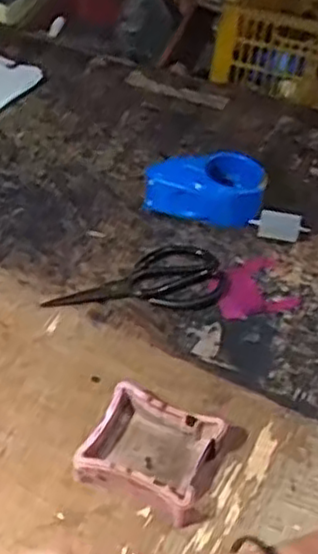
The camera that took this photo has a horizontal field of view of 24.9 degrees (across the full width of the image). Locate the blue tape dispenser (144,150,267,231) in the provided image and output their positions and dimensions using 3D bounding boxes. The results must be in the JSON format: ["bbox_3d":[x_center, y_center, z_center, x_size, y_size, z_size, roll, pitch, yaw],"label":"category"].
[{"bbox_3d":[0.061,-0.119,0.976,0.156,0.069,0.082,8,44,2],"label":"blue tape dispenser"}]

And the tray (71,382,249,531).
[{"bbox_3d":[0.001,0.167,0.706,0.128,0.034,0.115,21,46,15],"label":"tray"}]

